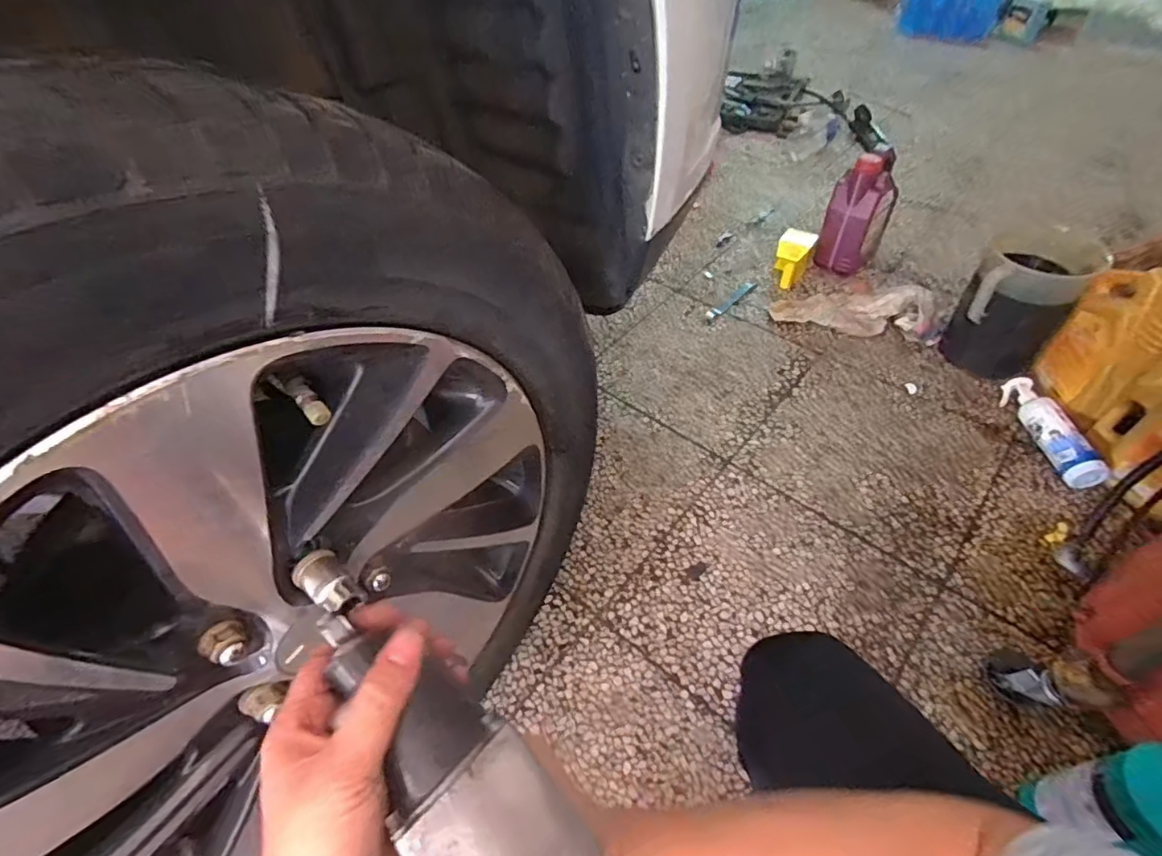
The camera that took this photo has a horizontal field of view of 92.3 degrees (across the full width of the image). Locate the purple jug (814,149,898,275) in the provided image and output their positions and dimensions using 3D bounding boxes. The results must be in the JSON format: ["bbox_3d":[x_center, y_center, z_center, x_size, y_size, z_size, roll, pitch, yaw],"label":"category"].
[{"bbox_3d":[0.667,-0.519,1.356,0.128,0.269,0.113,33,59,27],"label":"purple jug"}]

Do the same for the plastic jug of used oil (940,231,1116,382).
[{"bbox_3d":[0.892,-0.247,1.156,0.179,0.270,0.165,33,59,27],"label":"plastic jug of used oil"}]

